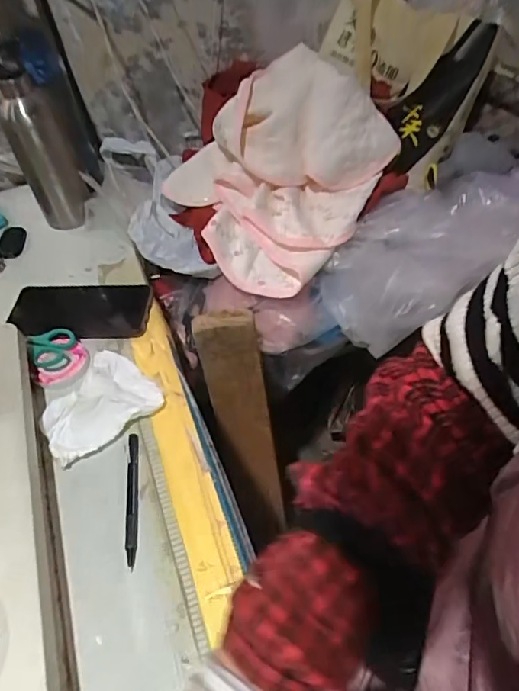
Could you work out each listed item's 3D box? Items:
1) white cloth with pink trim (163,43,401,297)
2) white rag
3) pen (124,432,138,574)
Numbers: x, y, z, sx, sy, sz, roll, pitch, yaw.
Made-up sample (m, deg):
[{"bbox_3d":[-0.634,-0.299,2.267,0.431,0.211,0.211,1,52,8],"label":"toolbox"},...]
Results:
[{"bbox_3d":[0.044,-0.259,0.707,0.316,0.159,0.244,-35,57,-20],"label":"white cloth with pink trim"},{"bbox_3d":[-0.170,0.054,0.511,0.115,0.021,0.095,-34,56,-19],"label":"white rag"},{"bbox_3d":[-0.116,0.138,0.459,0.010,0.006,0.126,-9,52,-1],"label":"pen"}]

